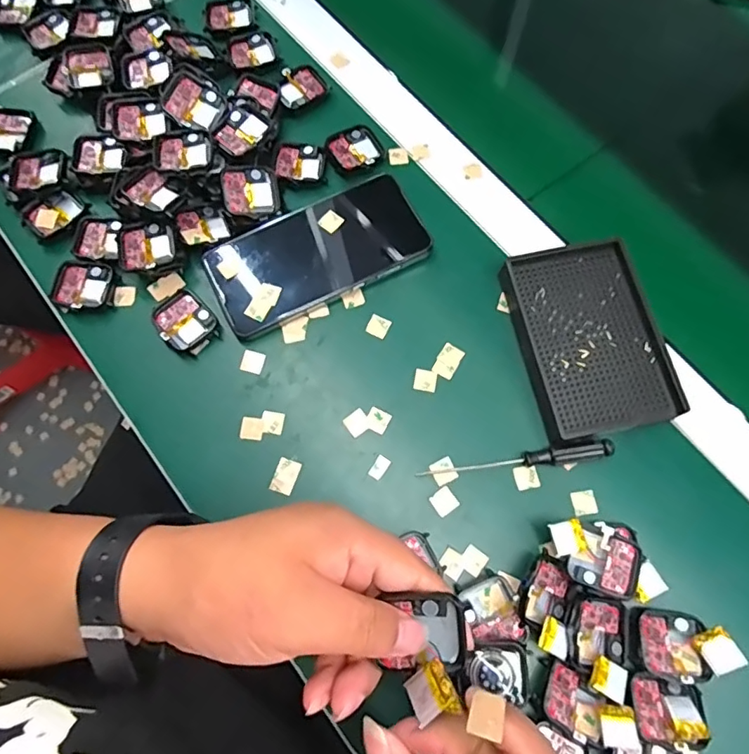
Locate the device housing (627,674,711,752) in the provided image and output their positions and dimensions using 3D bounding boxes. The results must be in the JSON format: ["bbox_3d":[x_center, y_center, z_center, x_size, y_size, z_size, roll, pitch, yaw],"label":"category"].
[{"bbox_3d":[0.173,0.197,0.309,0.039,0.010,0.035,1,49,9],"label":"device housing"}]

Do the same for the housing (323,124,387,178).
[{"bbox_3d":[-0.016,-0.185,0.429,0.044,0.007,0.039,-30,76,-9],"label":"housing"}]

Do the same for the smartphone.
[{"bbox_3d":[-0.044,-0.095,0.399,0.158,0.016,0.079,-27,75,-9],"label":"smartphone"}]

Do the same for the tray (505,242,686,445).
[{"bbox_3d":[0.154,-0.027,0.380,0.093,0.024,0.138,-10,73,-4],"label":"tray"}]

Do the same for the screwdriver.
[{"bbox_3d":[0.096,0.056,0.356,0.130,0.017,0.012,-6,73,-3],"label":"screwdriver"}]

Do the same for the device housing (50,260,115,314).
[{"bbox_3d":[-0.219,-0.068,0.395,0.041,0.006,0.040,9,73,2],"label":"device housing"}]

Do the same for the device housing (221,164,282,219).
[{"bbox_3d":[-0.095,-0.141,0.402,0.042,0.006,0.037,-11,97,-26],"label":"device housing"}]

